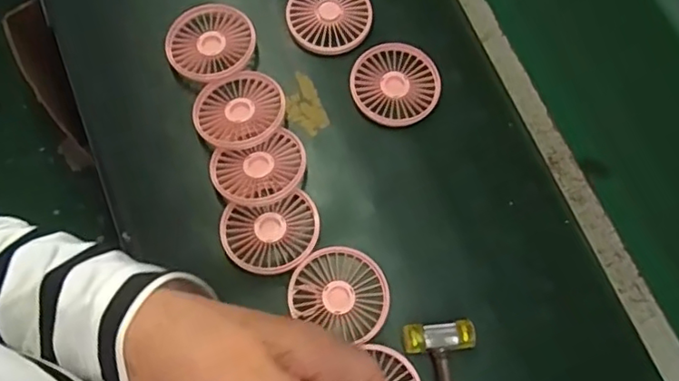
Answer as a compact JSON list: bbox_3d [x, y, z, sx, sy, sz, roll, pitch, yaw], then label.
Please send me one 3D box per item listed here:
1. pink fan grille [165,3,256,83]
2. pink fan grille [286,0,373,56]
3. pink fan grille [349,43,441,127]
[{"bbox_3d":[-0.129,-0.150,0.608,0.081,0.015,0.090,41,75,10],"label":"pink fan grille"},{"bbox_3d":[-0.010,-0.183,0.626,0.085,0.008,0.083,1,77,-4],"label":"pink fan grille"},{"bbox_3d":[0.056,-0.106,0.604,0.087,0.011,0.084,5,77,8],"label":"pink fan grille"}]

